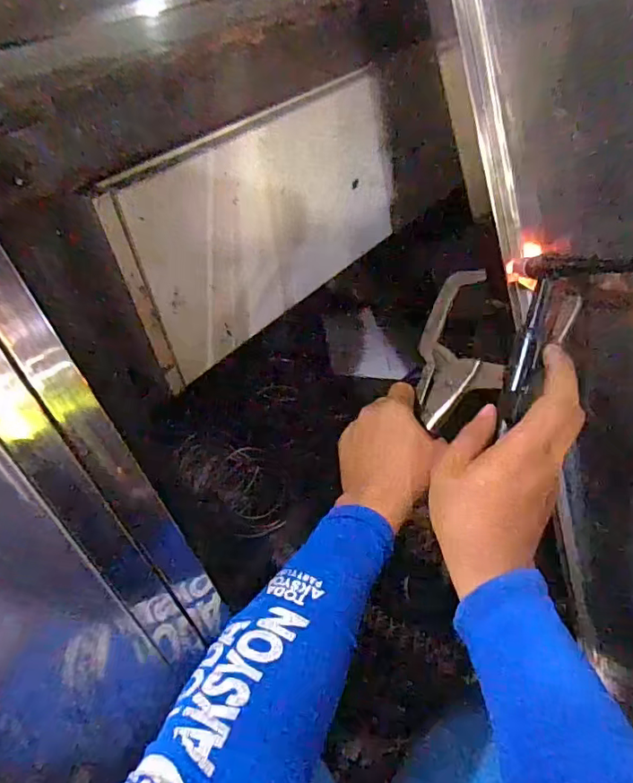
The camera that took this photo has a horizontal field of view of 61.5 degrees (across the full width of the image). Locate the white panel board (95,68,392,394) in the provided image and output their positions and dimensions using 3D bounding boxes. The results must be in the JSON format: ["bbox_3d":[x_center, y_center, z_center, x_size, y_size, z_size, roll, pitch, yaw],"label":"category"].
[{"bbox_3d":[-0.038,-0.184,0.573,0.011,0.210,0.374,29,55,31],"label":"white panel board"}]

